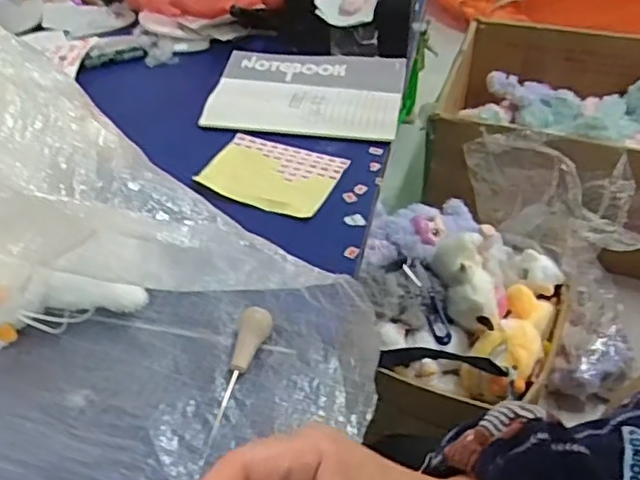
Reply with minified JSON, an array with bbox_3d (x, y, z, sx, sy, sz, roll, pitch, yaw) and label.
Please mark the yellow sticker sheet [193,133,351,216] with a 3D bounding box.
[{"bbox_3d":[-0.044,-0.065,0.604,0.117,0.008,0.099,15,43,17],"label":"yellow sticker sheet"}]

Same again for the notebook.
[{"bbox_3d":[-0.012,-0.162,0.707,0.198,0.013,0.155,8,48,5],"label":"notebook"}]

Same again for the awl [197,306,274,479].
[{"bbox_3d":[-0.052,0.090,0.416,0.021,0.019,0.112,7,41,8],"label":"awl"}]

